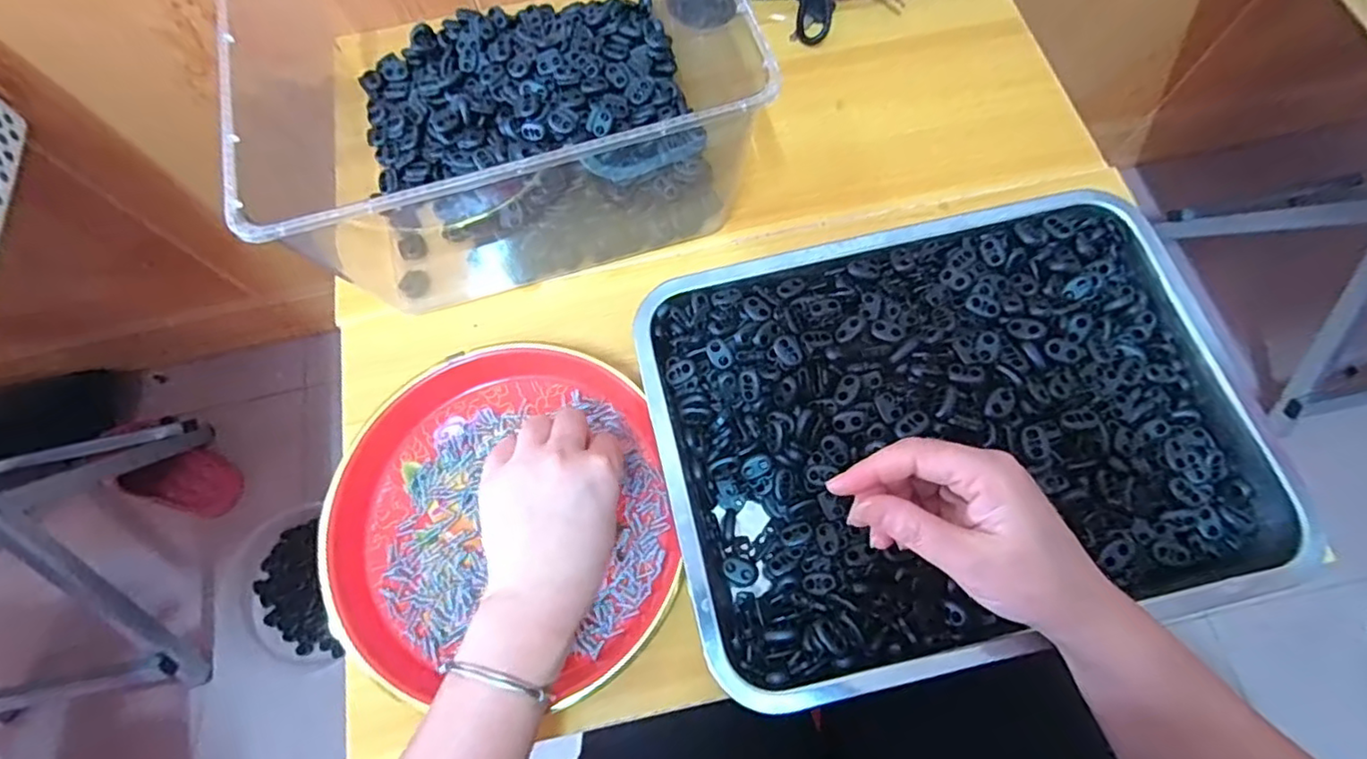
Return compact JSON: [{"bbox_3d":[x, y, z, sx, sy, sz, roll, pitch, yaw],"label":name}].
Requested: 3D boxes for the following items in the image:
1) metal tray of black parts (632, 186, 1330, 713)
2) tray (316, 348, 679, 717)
[{"bbox_3d":[0.166,0.022,0.376,0.354,0.050,0.259,-13,70,-2],"label":"metal tray of black parts"},{"bbox_3d":[-0.114,0.083,0.389,0.208,0.034,0.217,-1,70,2],"label":"tray"}]

